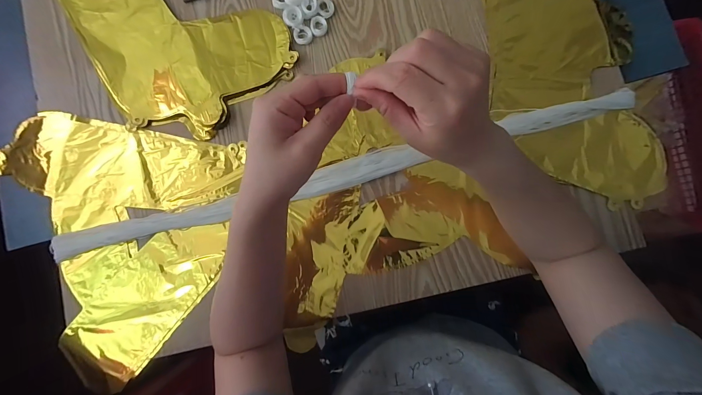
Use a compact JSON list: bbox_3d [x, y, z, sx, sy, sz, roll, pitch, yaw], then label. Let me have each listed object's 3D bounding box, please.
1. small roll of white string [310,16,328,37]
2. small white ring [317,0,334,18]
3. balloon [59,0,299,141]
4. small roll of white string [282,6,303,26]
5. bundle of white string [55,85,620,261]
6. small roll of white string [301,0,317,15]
[{"bbox_3d":[-0.045,-0.239,0.430,0.023,0.007,0.025,0,84,2],"label":"small roll of white string"},{"bbox_3d":[-0.035,-0.263,0.428,0.022,0.010,0.026,-8,84,2],"label":"small white ring"},{"bbox_3d":[-0.293,-0.257,0.440,0.408,0.010,0.227,42,87,6],"label":"balloon"},{"bbox_3d":[-0.080,-0.248,0.423,0.026,0.009,0.027,0,84,2],"label":"small roll of white string"},{"bbox_3d":[-0.016,-0.028,0.403,0.771,0.015,0.037,-15,84,1],"label":"bundle of white string"},{"bbox_3d":[-0.057,-0.265,0.425,0.021,0.009,0.025,-13,84,1],"label":"small roll of white string"}]

